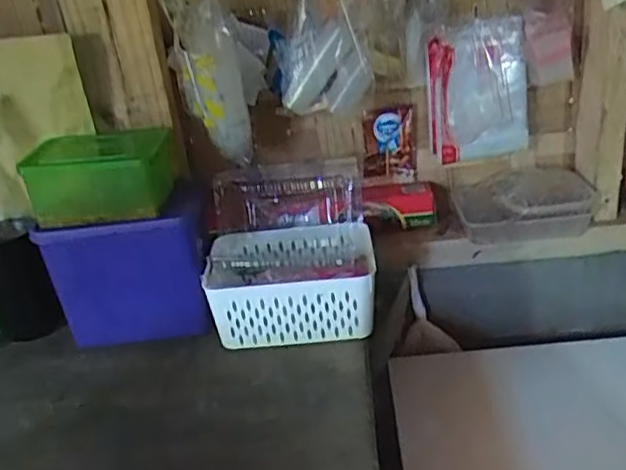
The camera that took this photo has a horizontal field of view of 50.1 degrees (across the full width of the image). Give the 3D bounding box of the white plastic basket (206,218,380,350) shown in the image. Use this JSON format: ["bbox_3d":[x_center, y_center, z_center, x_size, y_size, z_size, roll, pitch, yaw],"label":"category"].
[{"bbox_3d":[-0.025,0.063,0.852,0.200,0.105,0.153,-4,25,5],"label":"white plastic basket"}]

